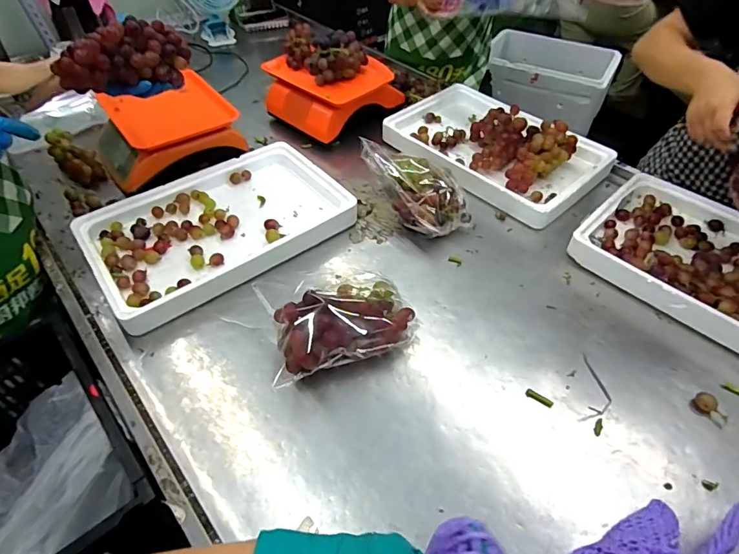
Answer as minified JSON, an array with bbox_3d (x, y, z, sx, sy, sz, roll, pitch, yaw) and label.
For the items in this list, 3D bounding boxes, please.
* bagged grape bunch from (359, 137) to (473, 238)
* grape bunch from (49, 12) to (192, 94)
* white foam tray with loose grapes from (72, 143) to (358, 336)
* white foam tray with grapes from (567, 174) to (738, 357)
[{"bbox_3d":[0.087,-0.177,0.901,0.131,0.106,0.232,-30,54,-26],"label":"bagged grape bunch"},{"bbox_3d":[-0.399,-0.364,0.754,0.066,0.093,0.202,31,53,25],"label":"grape bunch"},{"bbox_3d":[-0.290,-0.111,0.883,0.470,0.044,0.324,-27,53,-25],"label":"white foam tray with loose grapes"},{"bbox_3d":[0.679,-0.028,0.846,0.489,0.044,0.376,36,58,29],"label":"white foam tray with grapes"}]

